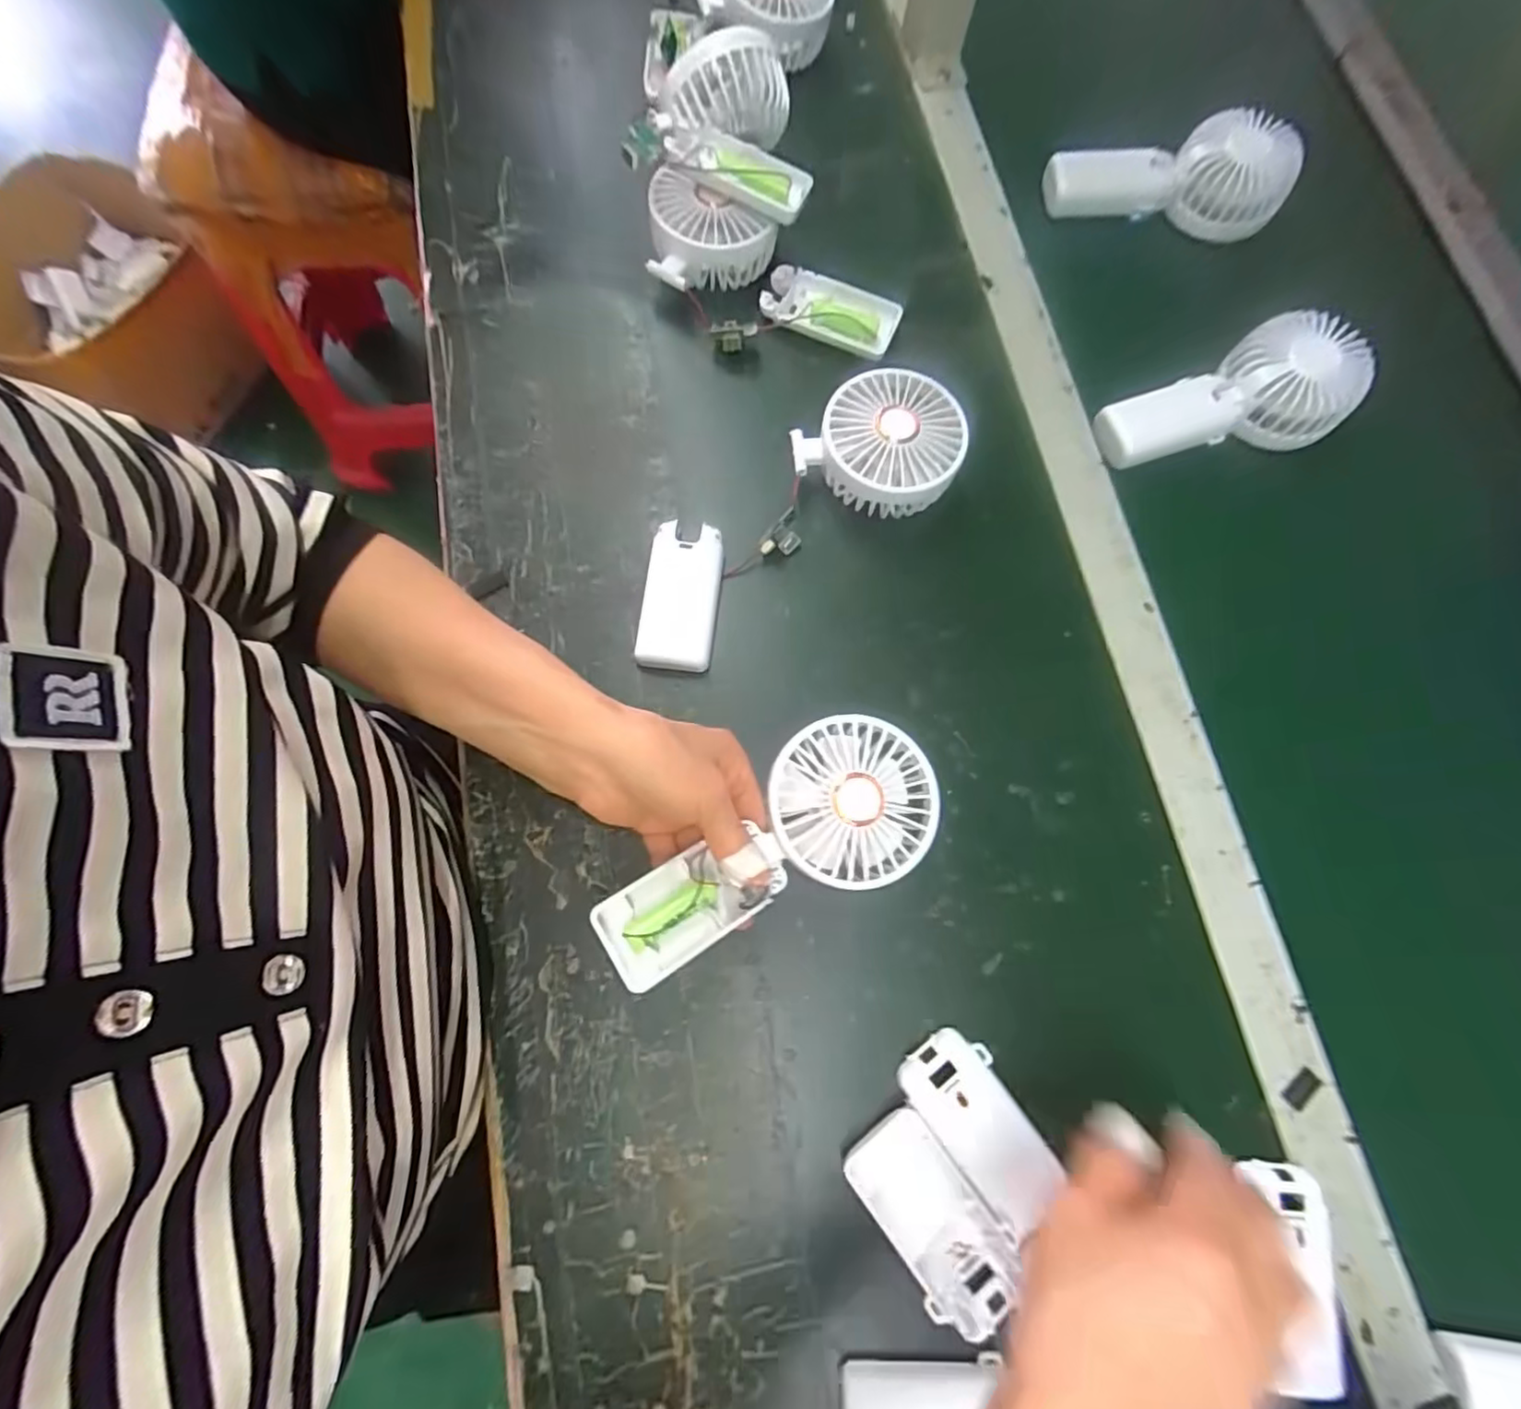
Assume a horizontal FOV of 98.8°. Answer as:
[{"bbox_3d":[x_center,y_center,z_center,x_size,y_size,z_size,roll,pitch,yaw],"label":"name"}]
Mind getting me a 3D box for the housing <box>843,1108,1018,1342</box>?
[{"bbox_3d":[0.085,0.249,0.315,0.049,0.011,0.096,-31,78,-10],"label":"housing"}]

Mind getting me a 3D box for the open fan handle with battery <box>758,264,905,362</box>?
[{"bbox_3d":[0.048,-0.275,0.456,0.092,0.014,0.047,23,75,5],"label":"open fan handle with battery"}]

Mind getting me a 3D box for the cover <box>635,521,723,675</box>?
[{"bbox_3d":[-0.048,-0.064,0.392,0.044,0.018,0.087,6,74,0],"label":"cover"}]

